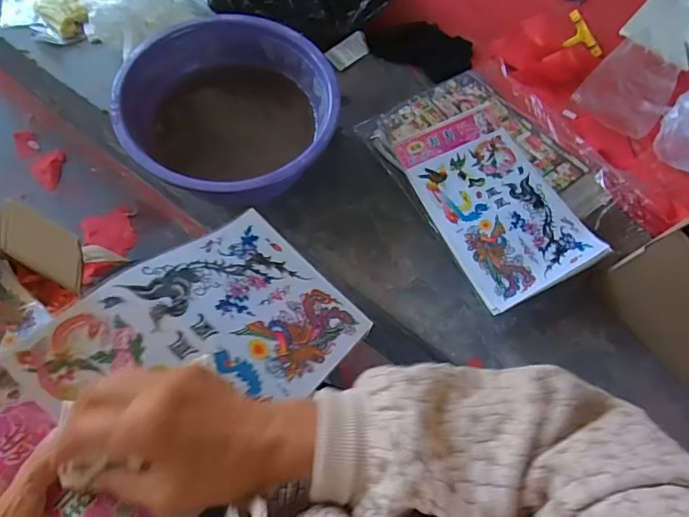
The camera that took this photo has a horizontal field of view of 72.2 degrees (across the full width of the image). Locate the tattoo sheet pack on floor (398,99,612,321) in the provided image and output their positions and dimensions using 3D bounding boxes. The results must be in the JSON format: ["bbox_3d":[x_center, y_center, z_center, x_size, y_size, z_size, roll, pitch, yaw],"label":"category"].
[{"bbox_3d":[0.212,-0.087,0.669,0.182,0.021,0.287,-23,71,-14],"label":"tattoo sheet pack on floor"}]

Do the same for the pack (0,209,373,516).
[{"bbox_3d":[-0.107,0.066,0.356,0.165,0.021,0.271,42,46,9],"label":"pack"}]

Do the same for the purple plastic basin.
[{"bbox_3d":[-0.157,-0.202,0.690,0.284,0.134,0.291,2,67,-4],"label":"purple plastic basin"}]

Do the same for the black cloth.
[{"bbox_3d":[0.135,-0.369,0.823,0.171,0.023,0.108,22,67,4],"label":"black cloth"}]

